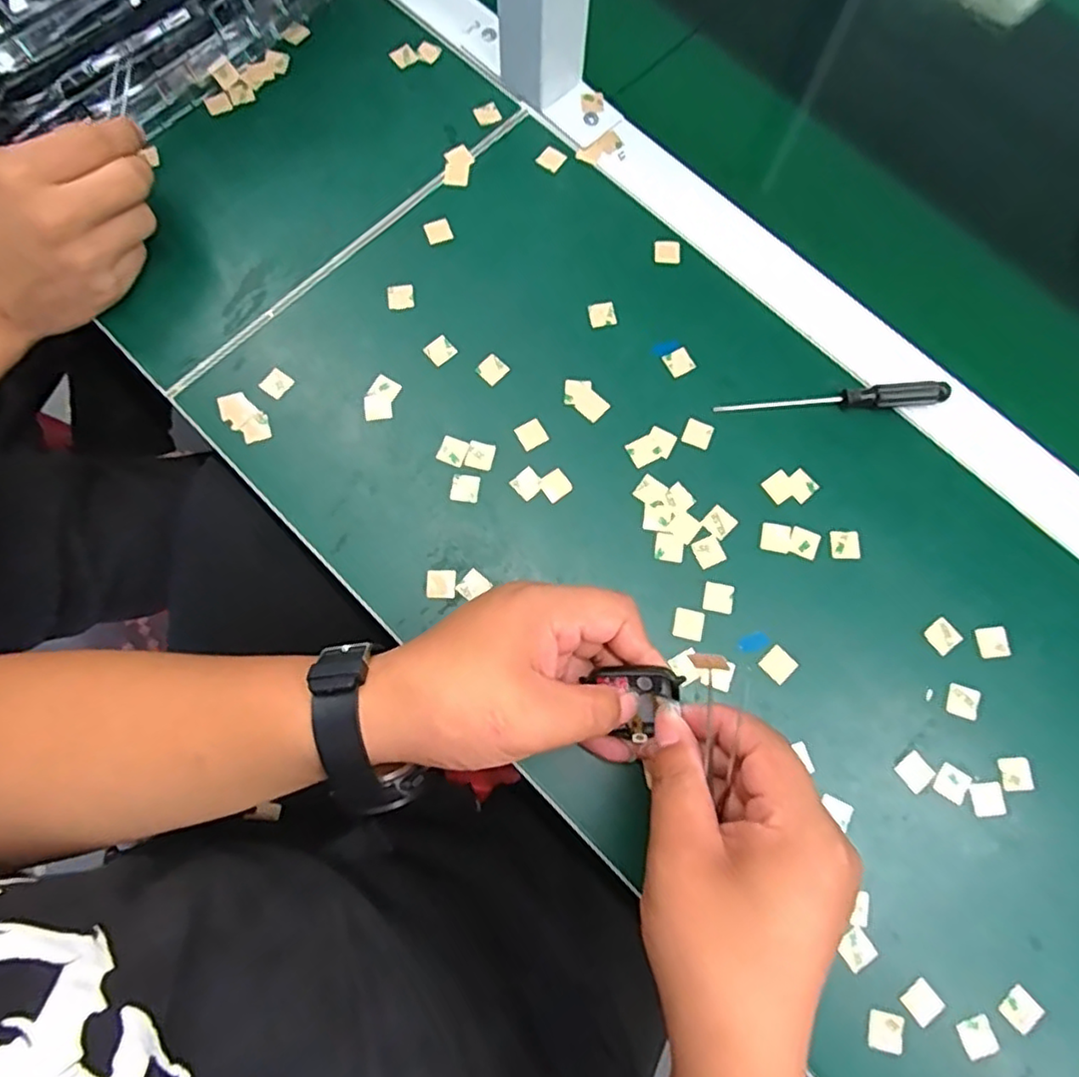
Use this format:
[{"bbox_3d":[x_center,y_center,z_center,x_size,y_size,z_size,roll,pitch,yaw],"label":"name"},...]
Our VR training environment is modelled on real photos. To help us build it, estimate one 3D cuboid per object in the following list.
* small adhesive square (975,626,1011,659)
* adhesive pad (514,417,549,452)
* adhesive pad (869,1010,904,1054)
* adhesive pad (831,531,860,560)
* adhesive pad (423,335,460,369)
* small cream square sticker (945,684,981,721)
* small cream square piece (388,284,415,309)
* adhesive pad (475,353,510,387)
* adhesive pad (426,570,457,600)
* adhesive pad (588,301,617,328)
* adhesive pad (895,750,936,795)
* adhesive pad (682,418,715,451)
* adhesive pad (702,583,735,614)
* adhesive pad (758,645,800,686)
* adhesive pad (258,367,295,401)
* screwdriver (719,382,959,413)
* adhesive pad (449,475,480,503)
[{"bbox_3d":[0.246,0.056,0.346,0.016,0.004,0.016,-7,77,-2],"label":"small adhesive square"},{"bbox_3d":[-0.004,-0.061,0.372,0.016,0.004,0.015,-31,79,-7],"label":"adhesive pad"},{"bbox_3d":[0.164,0.233,0.302,0.015,0.004,0.016,9,77,2],"label":"adhesive pad"},{"bbox_3d":[0.171,0.004,0.358,0.015,0.004,0.016,-1,80,5],"label":"adhesive pad"},{"bbox_3d":[-0.060,-0.114,0.387,0.017,0.004,0.015,-41,80,-9],"label":"adhesive pad"},{"bbox_3d":[0.225,0.086,0.338,0.016,0.004,0.017,17,77,4],"label":"small cream square sticker"},{"bbox_3d":[-0.086,-0.150,0.395,0.016,0.004,0.015,-10,77,-2],"label":"small cream square piece"},{"bbox_3d":[-0.028,-0.102,0.383,0.016,0.004,0.015,44,80,9],"label":"adhesive pad"},{"bbox_3d":[-0.054,0.025,0.352,0.015,0.004,0.016,3,77,1],"label":"adhesive pad"},{"bbox_3d":[0.039,-0.138,0.393,0.017,0.004,0.015,-14,77,-3],"label":"adhesive pad"},{"bbox_3d":[0.194,0.120,0.329,0.016,0.004,0.016,-38,80,-8],"label":"adhesive pad"},{"bbox_3d":[0.093,-0.061,0.373,0.016,0.004,0.016,20,78,5],"label":"adhesive pad"},{"bbox_3d":[0.098,0.033,0.349,0.015,0.004,0.016,11,77,2],"label":"adhesive pad"},{"bbox_3d":[0.128,0.067,0.342,0.016,0.004,0.016,-42,80,-9],"label":"adhesive pad"},{"bbox_3d":[-0.156,-0.092,0.379,0.015,0.004,0.017,42,80,9],"label":"adhesive pad"},{"bbox_3d":[0.171,-0.079,0.373,0.131,0.009,0.013,-5,77,-1],"label":"screwdriver"},{"bbox_3d":[-0.042,-0.029,0.365,0.015,0.004,0.016,7,77,2],"label":"adhesive pad"}]

